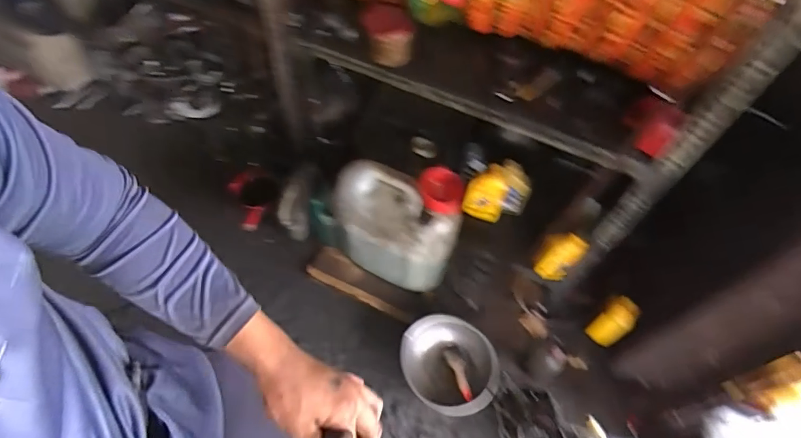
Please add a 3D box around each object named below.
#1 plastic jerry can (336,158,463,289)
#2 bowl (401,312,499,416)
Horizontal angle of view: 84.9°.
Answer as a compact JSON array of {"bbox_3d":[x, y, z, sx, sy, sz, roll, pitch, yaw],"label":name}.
[{"bbox_3d":[-0.021,0.016,1.355,0.371,0.464,0.197,24,58,11],"label":"plastic jerry can"},{"bbox_3d":[0.152,0.446,1.367,0.295,0.087,0.281,2,57,-3],"label":"bowl"}]

